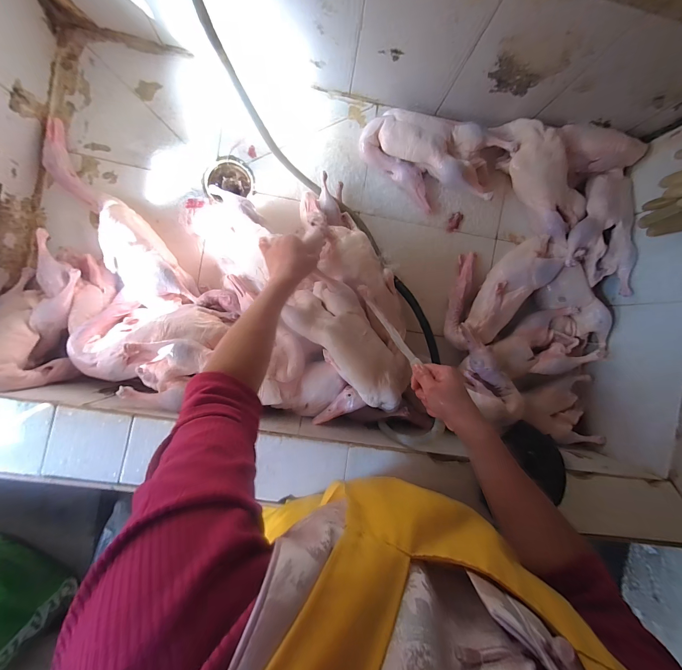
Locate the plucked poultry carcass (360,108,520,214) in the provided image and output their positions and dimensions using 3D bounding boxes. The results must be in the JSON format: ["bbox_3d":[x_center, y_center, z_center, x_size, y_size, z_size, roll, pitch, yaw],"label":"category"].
[{"bbox_3d":[0.197,-0.376,0.685,0.310,0.087,0.184,7,92,-5],"label":"plucked poultry carcass"}]

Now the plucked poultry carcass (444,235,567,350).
[{"bbox_3d":[0.330,-0.110,0.693,0.149,0.108,0.302,44,88,-5],"label":"plucked poultry carcass"}]

